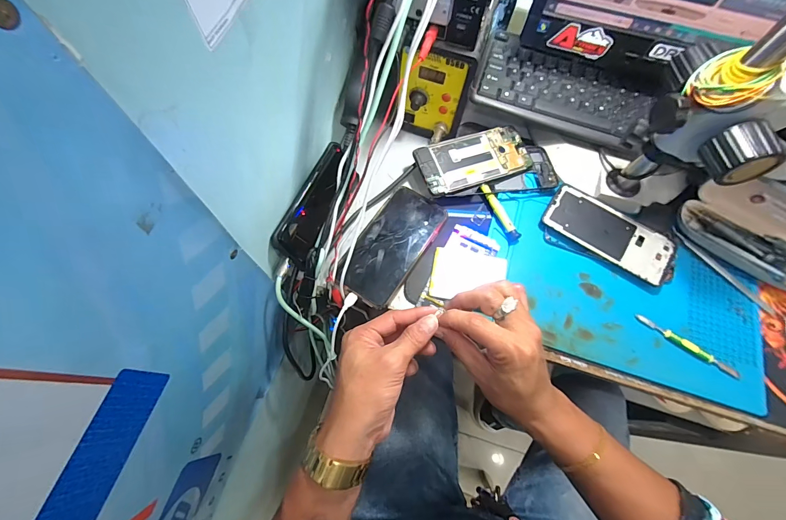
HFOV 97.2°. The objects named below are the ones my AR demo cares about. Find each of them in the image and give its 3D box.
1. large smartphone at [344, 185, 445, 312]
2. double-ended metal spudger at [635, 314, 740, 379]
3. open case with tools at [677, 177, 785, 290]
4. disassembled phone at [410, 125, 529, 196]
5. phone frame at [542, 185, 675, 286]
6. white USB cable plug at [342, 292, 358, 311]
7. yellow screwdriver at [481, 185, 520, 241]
[{"bbox_3d":[-0.001,-0.021,0.434,0.077,0.006,0.156,33,70,10],"label":"large smartphone"},{"bbox_3d":[0.344,0.100,0.404,0.119,0.007,0.013,33,70,10],"label":"double-ended metal spudger"},{"bbox_3d":[0.463,-0.034,0.424,0.179,0.072,0.098,36,71,11],"label":"open case with tools"},{"bbox_3d":[0.110,-0.137,0.468,0.158,0.008,0.072,-19,77,-14],"label":"disassembled phone"},{"bbox_3d":[0.279,-0.032,0.449,0.165,0.014,0.069,32,70,10],"label":"phone frame"},{"bbox_3d":[-0.051,0.049,0.403,0.012,0.004,0.022,25,69,7],"label":"white USB cable plug"},{"bbox_3d":[0.140,-0.063,0.455,0.012,0.011,0.085,-22,71,-11],"label":"yellow screwdriver"}]

